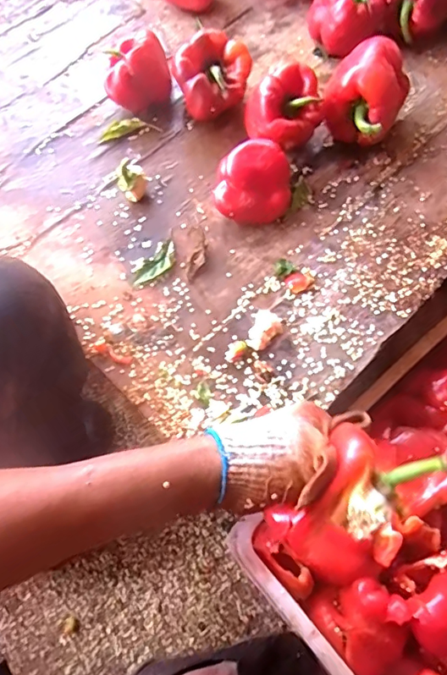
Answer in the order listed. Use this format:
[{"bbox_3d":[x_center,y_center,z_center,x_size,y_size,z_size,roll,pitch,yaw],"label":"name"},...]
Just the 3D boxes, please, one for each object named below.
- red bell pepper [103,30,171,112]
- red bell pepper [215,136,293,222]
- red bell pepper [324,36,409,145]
[{"bbox_3d":[-0.111,-0.339,0.633,0.082,0.073,0.074,-12,66,-6],"label":"red bell pepper"},{"bbox_3d":[0.035,-0.178,0.575,0.090,0.068,0.069,-8,66,-5],"label":"red bell pepper"},{"bbox_3d":[0.176,-0.296,0.608,0.086,0.098,0.094,0,68,-1],"label":"red bell pepper"}]

